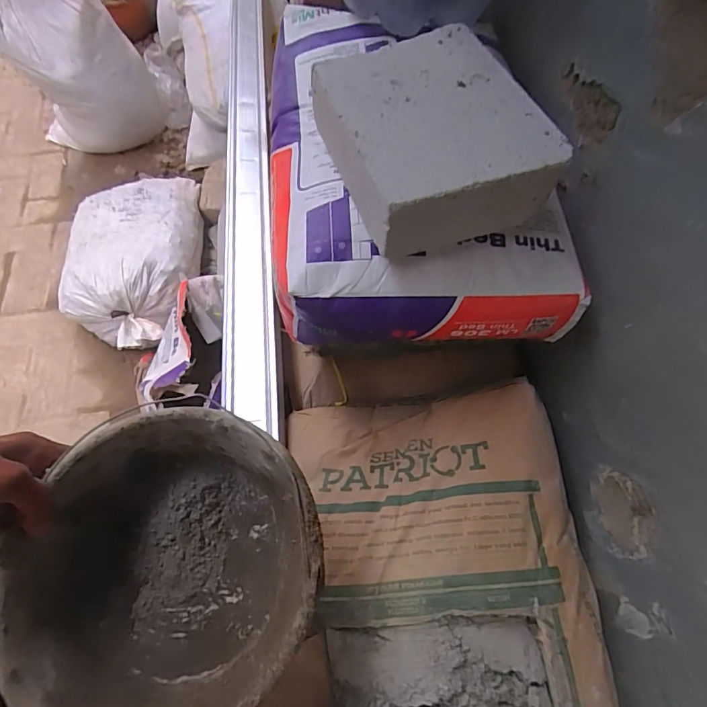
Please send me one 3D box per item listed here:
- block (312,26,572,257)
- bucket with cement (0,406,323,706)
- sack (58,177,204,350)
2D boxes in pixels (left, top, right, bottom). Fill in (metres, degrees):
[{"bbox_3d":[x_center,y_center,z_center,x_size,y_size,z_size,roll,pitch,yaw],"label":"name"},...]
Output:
[{"bbox_3d":[0.079,-0.233,0.477,0.197,0.076,0.244,-18,67,-10],"label":"block"},{"bbox_3d":[-0.149,0.183,0.395,0.229,0.096,0.244,1,66,-2],"label":"bucket with cement"},{"bbox_3d":[-0.589,-0.245,1.219,0.339,0.164,0.518,2,66,-1],"label":"sack"}]

